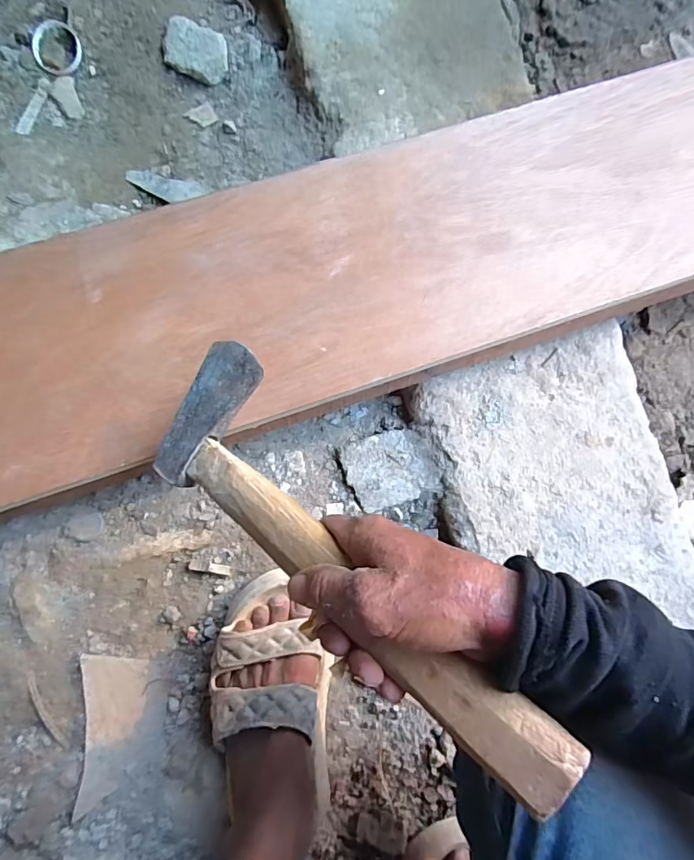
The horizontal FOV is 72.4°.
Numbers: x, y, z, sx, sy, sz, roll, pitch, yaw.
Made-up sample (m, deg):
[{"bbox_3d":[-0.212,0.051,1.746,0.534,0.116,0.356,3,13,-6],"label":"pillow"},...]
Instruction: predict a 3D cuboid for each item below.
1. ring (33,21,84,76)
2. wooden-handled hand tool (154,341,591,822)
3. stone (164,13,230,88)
[{"bbox_3d":[-0.325,-0.428,0.530,0.053,0.012,0.062,-23,89,-8],"label":"ring"},{"bbox_3d":[-0.013,0.068,0.297,0.103,0.029,0.336,-46,62,-8],"label":"wooden-handled hand tool"},{"bbox_3d":[-0.169,-0.426,0.533,0.070,0.019,0.055,16,84,-5],"label":"stone"}]

